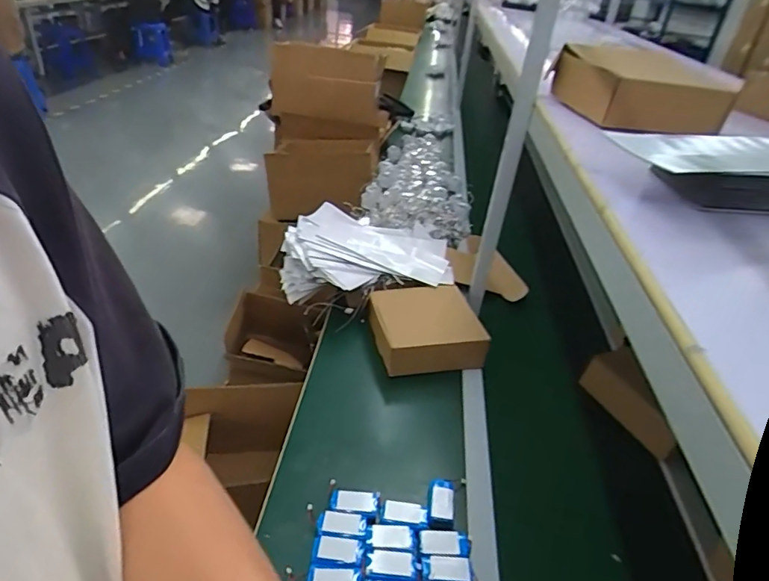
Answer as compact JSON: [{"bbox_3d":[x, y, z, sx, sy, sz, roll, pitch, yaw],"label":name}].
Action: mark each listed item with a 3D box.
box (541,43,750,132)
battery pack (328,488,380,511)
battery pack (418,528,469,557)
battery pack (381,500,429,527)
[{"bbox_3d":[0.388,-0.312,0.799,0.185,0.075,0.227,-1,35,-14],"label":"box"},{"bbox_3d":[-0.044,0.305,0.752,0.071,0.004,0.034,7,33,-1],"label":"battery pack"},{"bbox_3d":[0.082,0.346,0.705,0.068,0.006,0.038,7,33,-2],"label":"battery pack"},{"bbox_3d":[0.030,0.322,0.741,0.066,0.004,0.033,11,34,5],"label":"battery pack"}]

